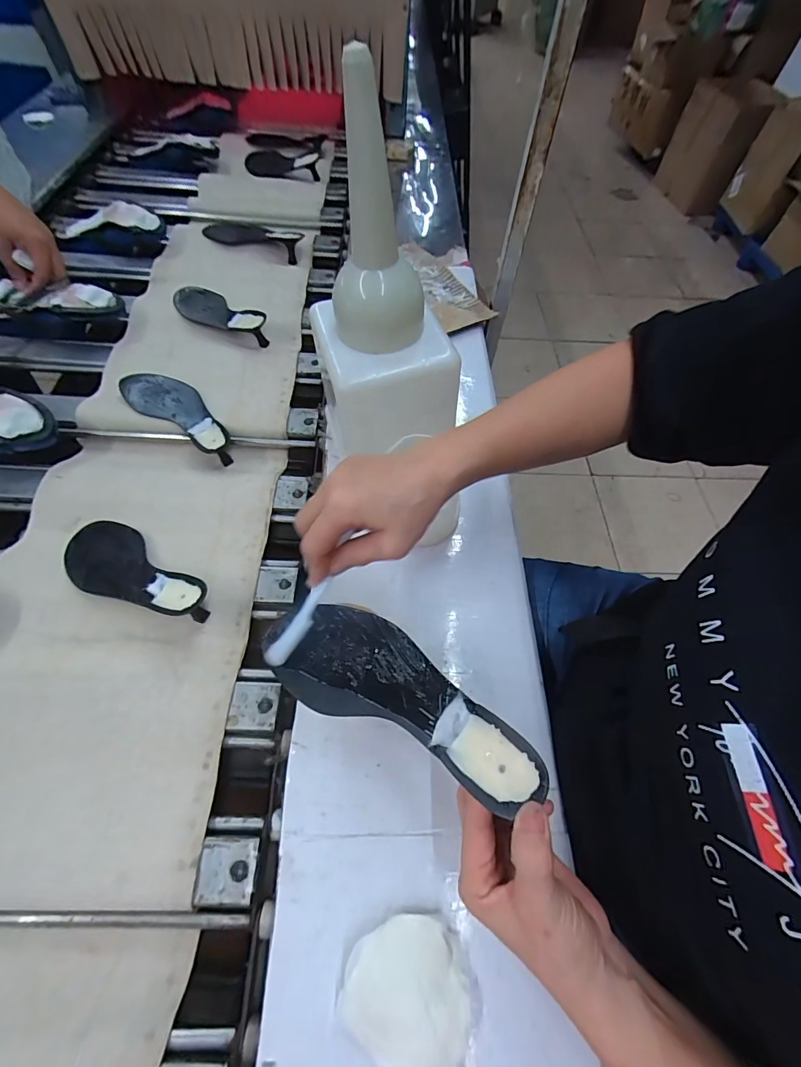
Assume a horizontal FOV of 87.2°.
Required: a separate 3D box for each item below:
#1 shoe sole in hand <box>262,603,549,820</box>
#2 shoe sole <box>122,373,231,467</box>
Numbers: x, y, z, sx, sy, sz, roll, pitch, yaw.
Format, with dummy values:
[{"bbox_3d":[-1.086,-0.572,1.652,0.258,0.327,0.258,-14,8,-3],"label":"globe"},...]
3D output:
[{"bbox_3d":[-0.006,0.113,0.307,0.220,0.022,0.080,23,59,29],"label":"shoe sole in hand"},{"bbox_3d":[-0.318,-0.181,0.613,0.214,0.035,0.078,31,62,14],"label":"shoe sole"}]

